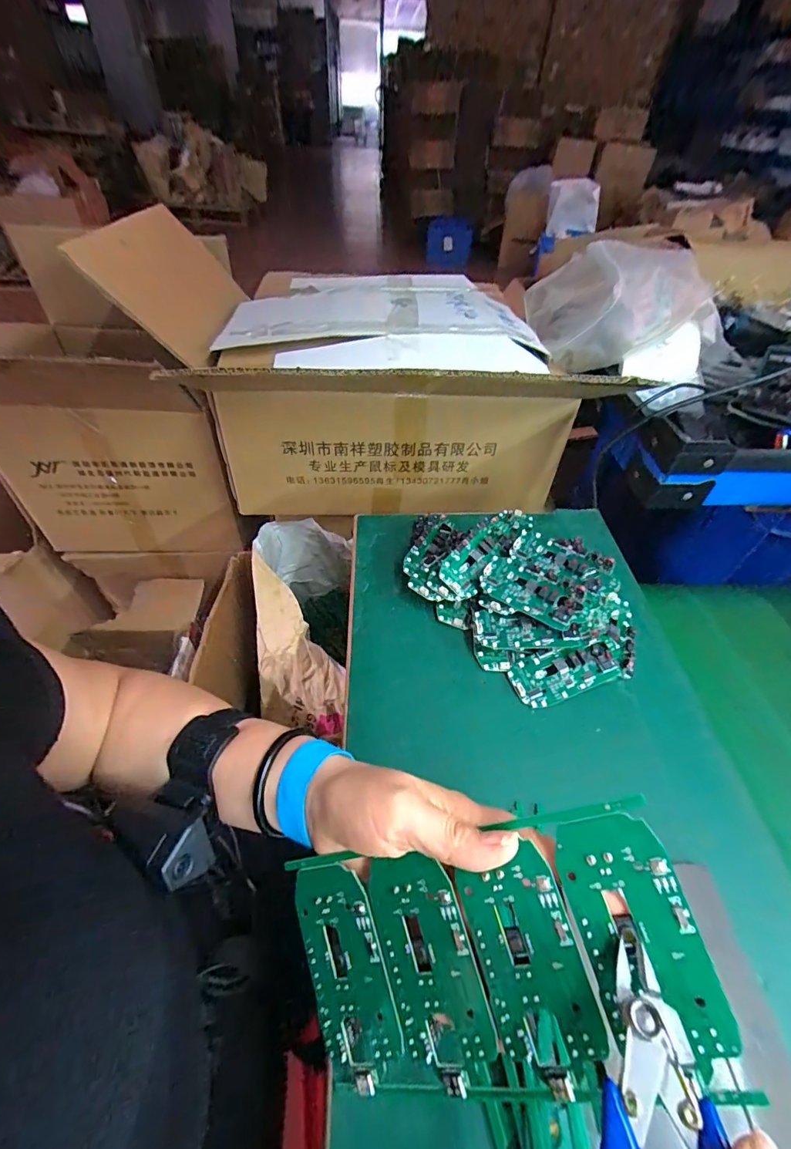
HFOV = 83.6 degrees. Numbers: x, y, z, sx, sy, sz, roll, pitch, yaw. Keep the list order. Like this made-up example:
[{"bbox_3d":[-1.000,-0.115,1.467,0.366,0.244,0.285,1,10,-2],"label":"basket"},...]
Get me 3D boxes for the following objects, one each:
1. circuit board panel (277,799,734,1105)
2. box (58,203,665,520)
[{"bbox_3d":[0.039,0.182,0.206,0.187,0.007,0.114,-23,76,19],"label":"circuit board panel"},{"bbox_3d":[0.003,-0.276,0.714,0.501,0.275,0.302,2,42,-2],"label":"box"}]

